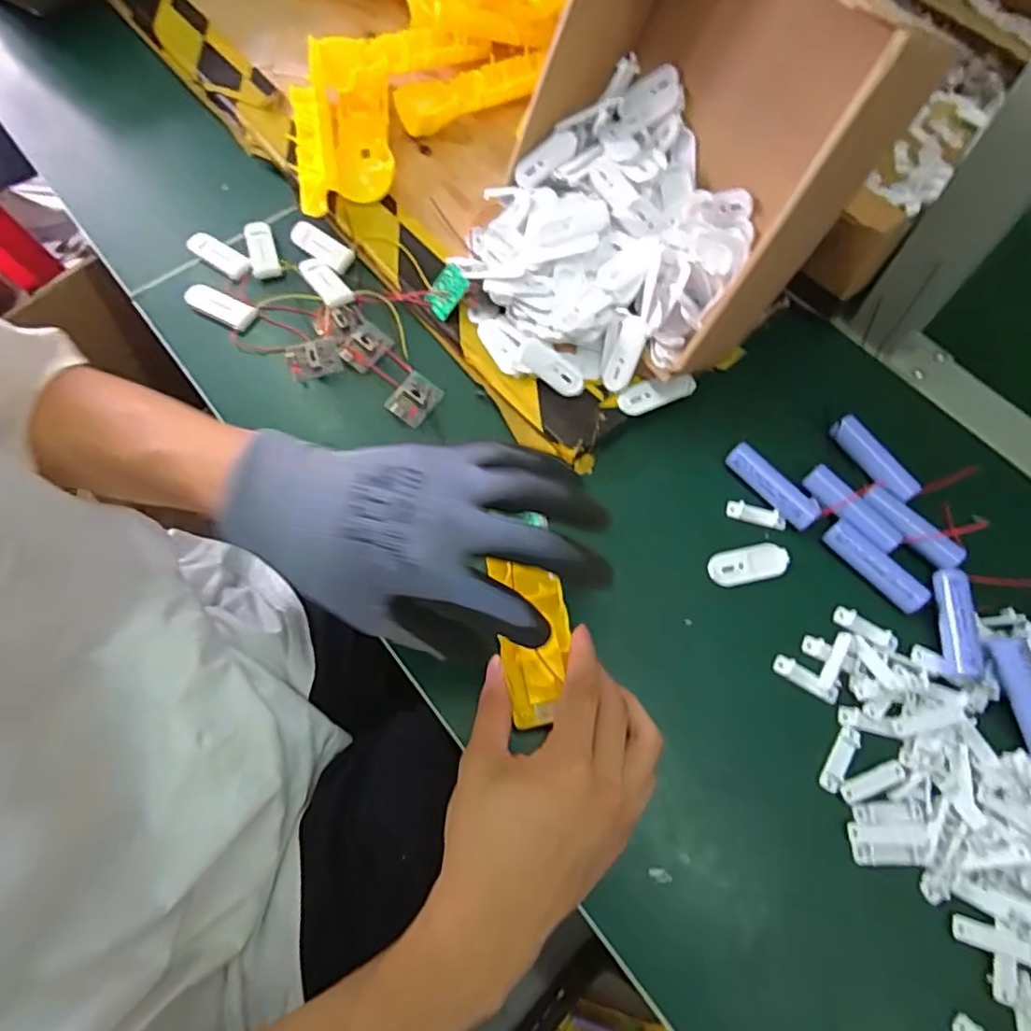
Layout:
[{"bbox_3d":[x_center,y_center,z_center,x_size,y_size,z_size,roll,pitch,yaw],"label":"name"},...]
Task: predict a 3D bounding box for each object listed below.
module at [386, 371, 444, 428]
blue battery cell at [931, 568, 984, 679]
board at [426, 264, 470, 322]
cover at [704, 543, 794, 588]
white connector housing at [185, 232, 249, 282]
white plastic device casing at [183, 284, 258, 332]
[{"bbox_3d":[-0.071,-0.083,0.443,0.028,0.014,0.037,30,69,13],"label":"module"},{"bbox_3d":[0.255,0.062,0.358,0.018,0.015,0.064,4,66,2],"label":"blue battery cell"},{"bbox_3d":[-0.052,-0.164,0.455,0.025,0.005,0.036,45,110,10],"label":"board"},{"bbox_3d":[0.146,0.031,0.390,0.051,0.004,0.023,-10,66,-4],"label":"cover"},{"bbox_3d":[-0.241,-0.212,0.500,0.059,0.006,0.019,33,70,14],"label":"white connector housing"},{"bbox_3d":[-0.229,-0.163,0.479,0.057,0.009,0.022,26,68,12],"label":"white plastic device casing"}]

